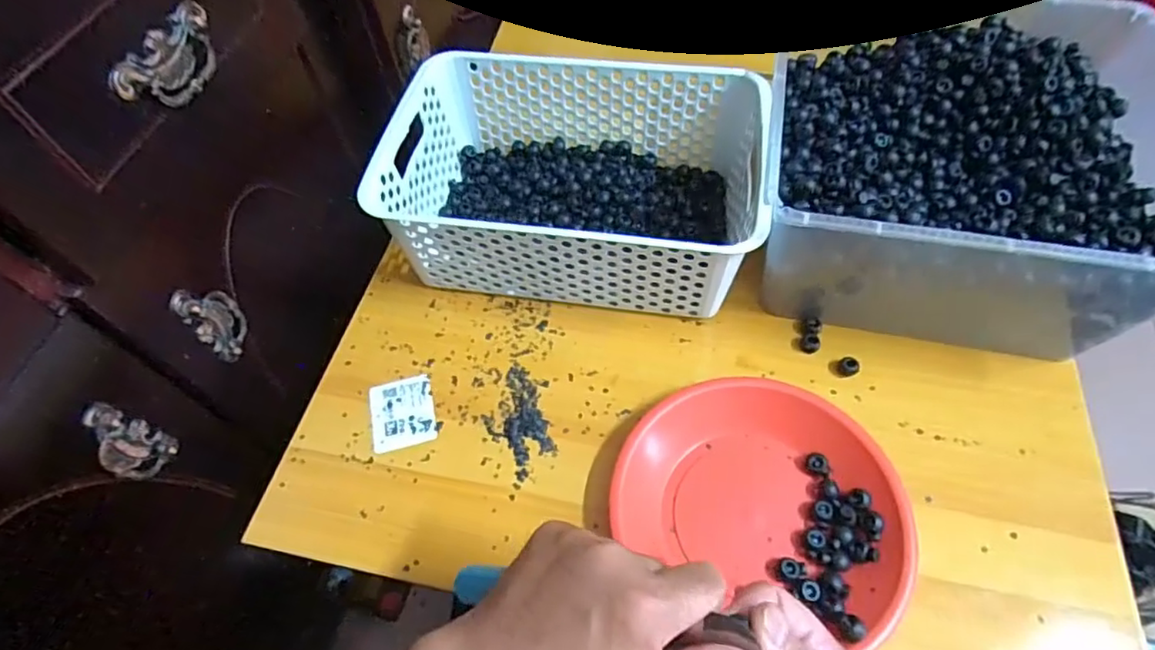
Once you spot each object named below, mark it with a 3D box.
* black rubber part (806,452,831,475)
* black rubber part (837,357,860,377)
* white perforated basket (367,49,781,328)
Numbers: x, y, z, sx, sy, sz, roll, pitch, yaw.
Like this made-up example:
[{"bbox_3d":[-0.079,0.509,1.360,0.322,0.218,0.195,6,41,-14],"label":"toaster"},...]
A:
[{"bbox_3d":[0.175,0.101,0.437,0.016,0.009,0.015,-1,57,2],"label":"black rubber part"},{"bbox_3d":[0.218,0.034,0.484,0.016,0.013,0.014,37,66,24],"label":"black rubber part"},{"bbox_3d":[-0.003,-0.125,0.538,0.303,0.110,0.207,7,58,7],"label":"white perforated basket"}]

